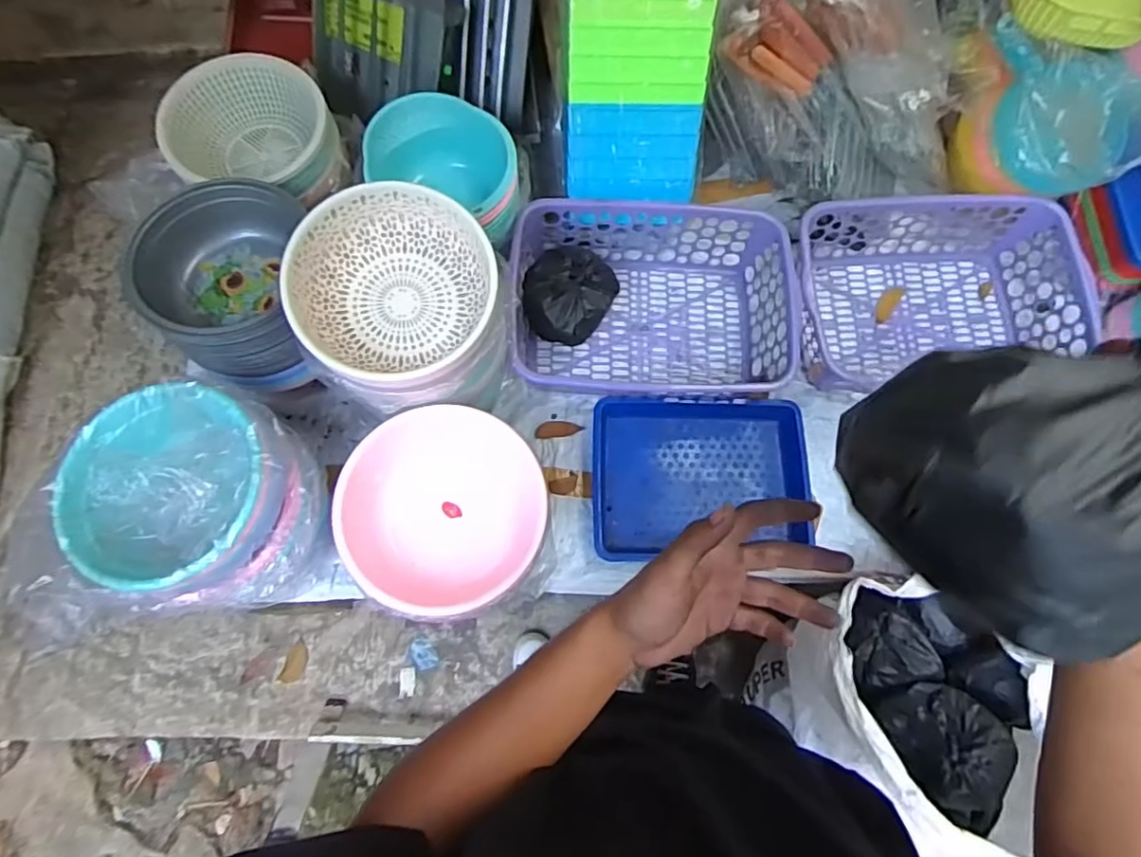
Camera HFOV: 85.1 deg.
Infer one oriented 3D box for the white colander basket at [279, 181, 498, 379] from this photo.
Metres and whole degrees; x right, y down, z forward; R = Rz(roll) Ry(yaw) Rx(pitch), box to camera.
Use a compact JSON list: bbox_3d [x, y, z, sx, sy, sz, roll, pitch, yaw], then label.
[{"bbox_3d":[-0.216,-0.172,0.783,0.236,0.098,0.235,0,74,-1],"label":"white colander basket"}]

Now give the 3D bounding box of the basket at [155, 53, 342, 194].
[{"bbox_3d":[-0.467,-0.438,0.946,0.205,0.128,0.195,0,74,-1],"label":"basket"}]

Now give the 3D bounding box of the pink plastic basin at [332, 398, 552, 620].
[{"bbox_3d":[-0.167,0.110,0.835,0.253,0.105,0.258,0,74,-1],"label":"pink plastic basin"}]

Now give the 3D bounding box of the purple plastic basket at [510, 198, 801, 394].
[{"bbox_3d":[0.132,-0.216,1.033,0.436,0.153,0.288,1,74,-1],"label":"purple plastic basket"}]

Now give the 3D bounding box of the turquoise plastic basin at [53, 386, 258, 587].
[{"bbox_3d":[-0.468,0.065,0.729,0.217,0.072,0.224,0,74,-1],"label":"turquoise plastic basin"}]

